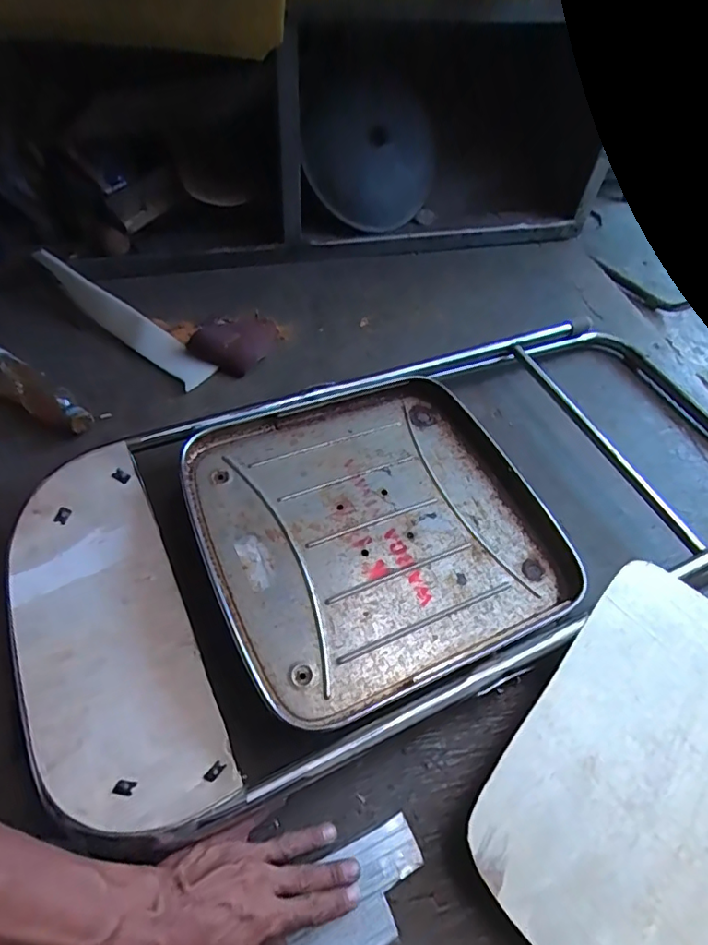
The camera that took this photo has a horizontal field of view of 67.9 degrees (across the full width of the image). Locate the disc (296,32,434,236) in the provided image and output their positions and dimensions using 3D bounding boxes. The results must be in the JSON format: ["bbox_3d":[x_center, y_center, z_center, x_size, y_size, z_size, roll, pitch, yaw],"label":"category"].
[{"bbox_3d":[0.027,-0.623,0.991,0.278,0.289,0.023,-4,29,-25],"label":"disc"}]

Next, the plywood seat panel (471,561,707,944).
[{"bbox_3d":[0.335,0.313,0.482,0.358,0.009,0.380,40,63,14],"label":"plywood seat panel"}]

